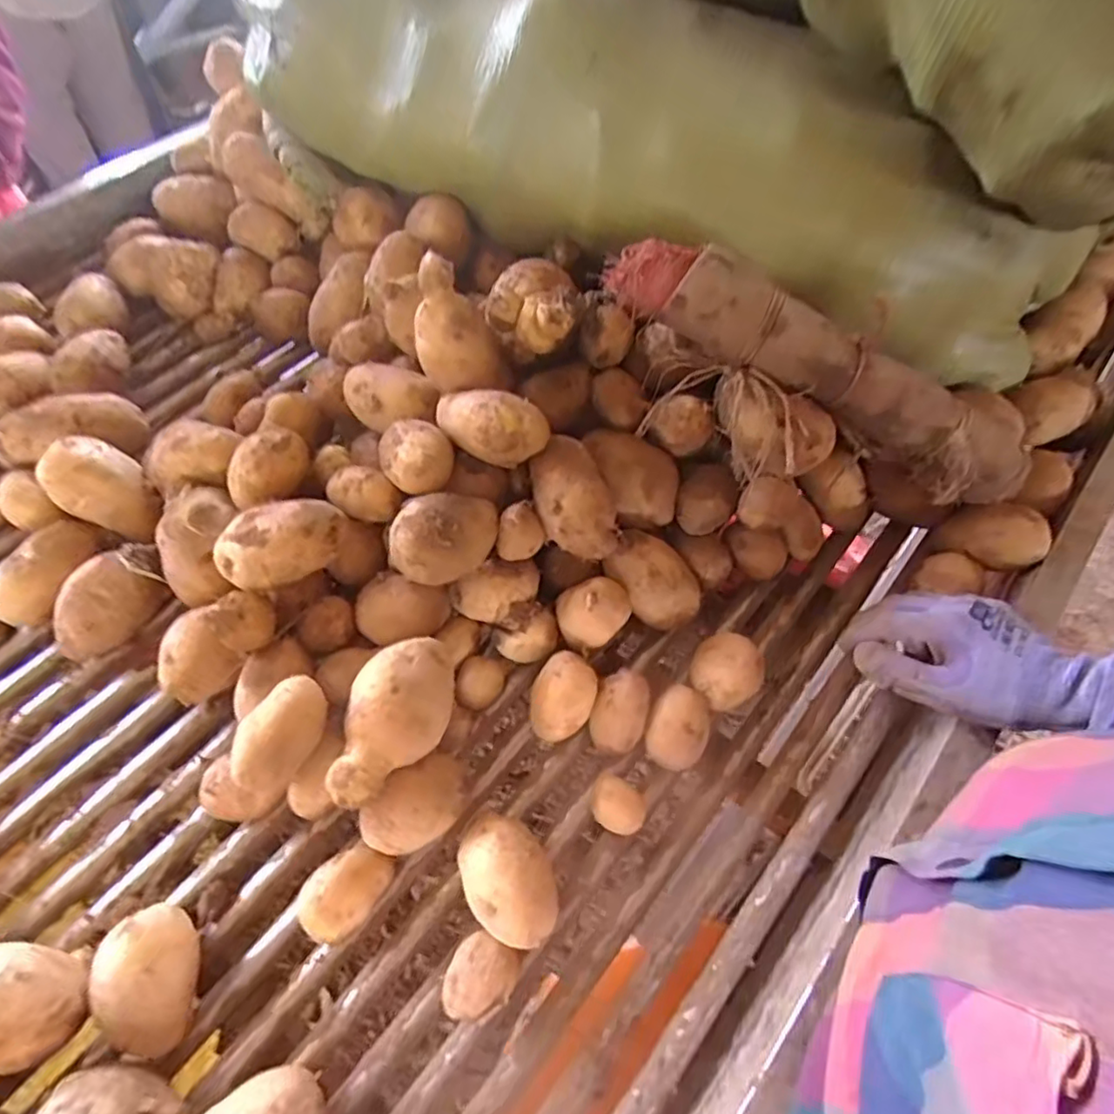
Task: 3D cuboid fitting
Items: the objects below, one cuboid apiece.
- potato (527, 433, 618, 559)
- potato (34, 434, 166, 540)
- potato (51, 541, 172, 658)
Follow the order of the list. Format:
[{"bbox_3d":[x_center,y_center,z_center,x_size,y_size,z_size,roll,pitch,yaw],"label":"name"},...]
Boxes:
[{"bbox_3d":[0.011,-0.041,0.435,0.050,0.050,0.085,-12,74,-14],"label":"potato"},{"bbox_3d":[-0.353,-0.052,0.489,0.058,0.097,0.044,-52,29,3],"label":"potato"},{"bbox_3d":[-0.321,0.029,0.447,0.046,0.039,0.084,33,61,17],"label":"potato"}]

